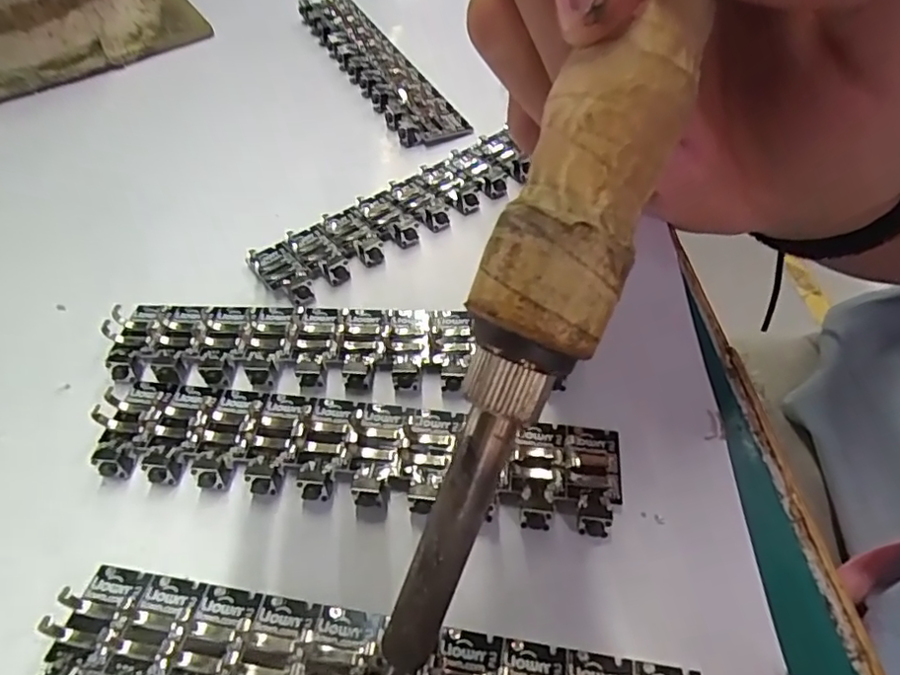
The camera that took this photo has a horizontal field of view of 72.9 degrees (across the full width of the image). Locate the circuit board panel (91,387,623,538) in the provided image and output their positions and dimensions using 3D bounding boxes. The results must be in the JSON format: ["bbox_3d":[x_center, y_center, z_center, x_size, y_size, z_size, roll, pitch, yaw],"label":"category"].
[{"bbox_3d":[-0.021,0.023,0.129,0.110,0.005,0.023,4,53,5],"label":"circuit board panel"}]

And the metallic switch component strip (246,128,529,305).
[{"bbox_3d":[-0.014,-0.037,0.174,0.085,0.004,0.025,-34,59,-22],"label":"metallic switch component strip"}]

